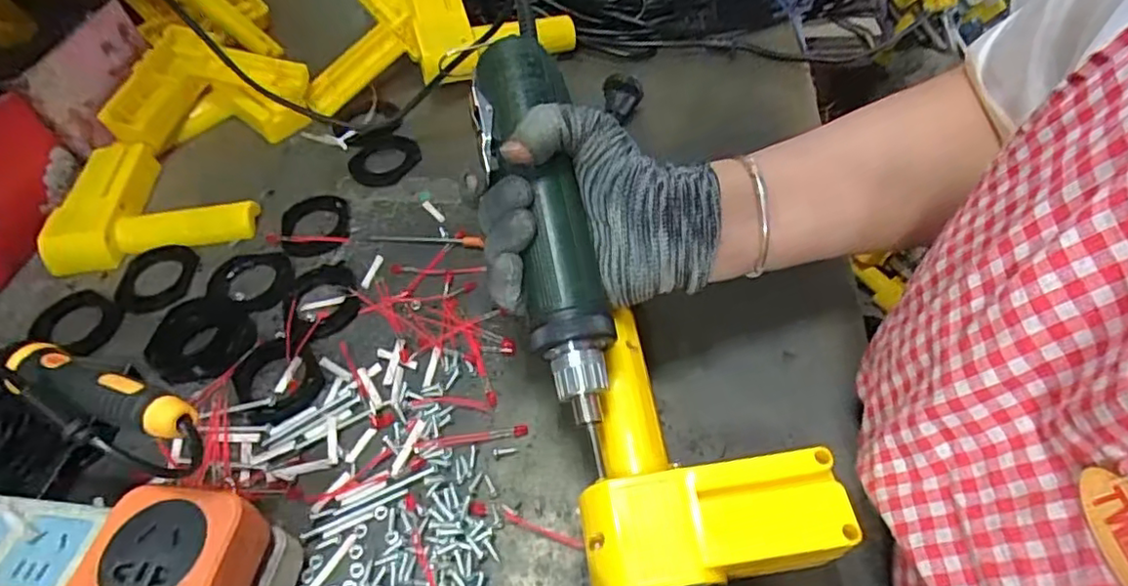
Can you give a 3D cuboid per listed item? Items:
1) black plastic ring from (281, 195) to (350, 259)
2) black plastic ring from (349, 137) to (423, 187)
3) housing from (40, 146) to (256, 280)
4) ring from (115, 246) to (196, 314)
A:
[{"bbox_3d":[-0.187,-0.052,0.460,0.052,0.004,0.062,-13,53,-5],"label":"black plastic ring"},{"bbox_3d":[-0.147,-0.108,0.508,0.056,0.010,0.062,-20,53,-10],"label":"black plastic ring"},{"bbox_3d":[-0.313,-0.079,0.479,0.145,0.029,0.117,-9,52,-2],"label":"housing"},{"bbox_3d":[-0.295,-0.011,0.449,0.056,0.009,0.064,-26,55,-15],"label":"ring"}]

